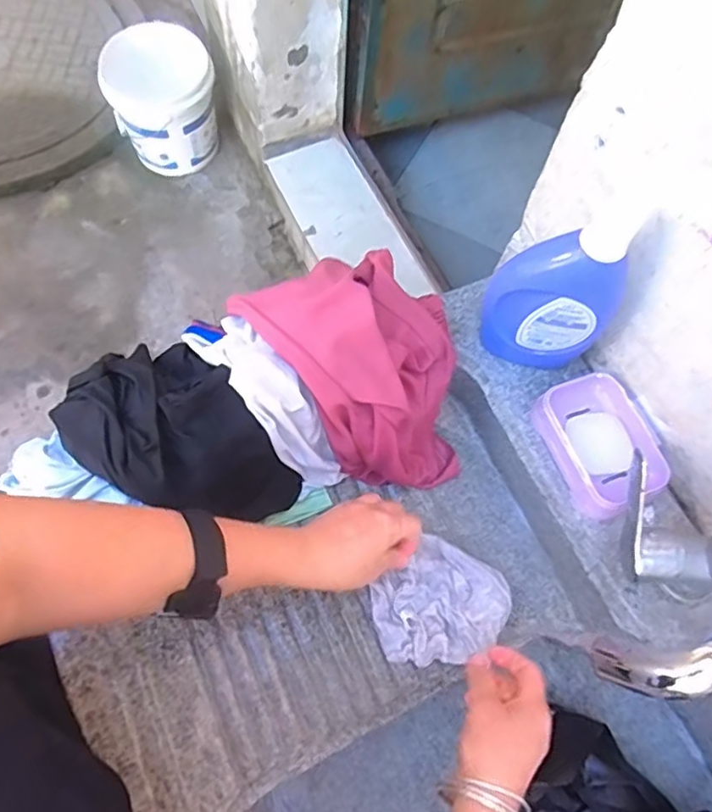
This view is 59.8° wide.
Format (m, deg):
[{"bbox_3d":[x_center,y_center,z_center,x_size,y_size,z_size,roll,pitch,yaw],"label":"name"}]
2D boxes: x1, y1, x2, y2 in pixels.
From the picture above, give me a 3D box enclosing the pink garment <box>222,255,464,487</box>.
[{"bbox_3d":[0.015,-0.036,0.586,0.158,0.157,0.226,-35,74,-16],"label":"pink garment"}]

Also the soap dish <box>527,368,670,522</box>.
[{"bbox_3d":[0.226,0.034,0.574,0.085,0.033,0.124,-19,70,-11],"label":"soap dish"}]

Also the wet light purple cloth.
[{"bbox_3d":[0.078,0.182,0.575,0.123,0.030,0.104,-12,71,-6],"label":"wet light purple cloth"}]

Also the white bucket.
[{"bbox_3d":[-0.493,-0.782,1.627,0.269,0.271,0.264,1,67,-3],"label":"white bucket"}]

